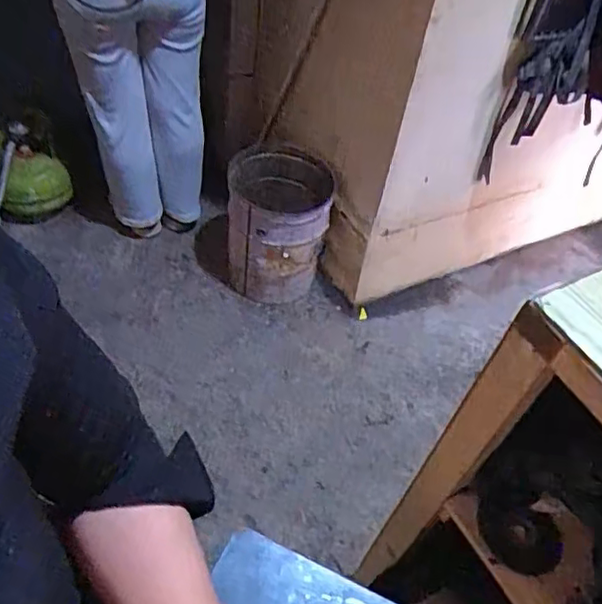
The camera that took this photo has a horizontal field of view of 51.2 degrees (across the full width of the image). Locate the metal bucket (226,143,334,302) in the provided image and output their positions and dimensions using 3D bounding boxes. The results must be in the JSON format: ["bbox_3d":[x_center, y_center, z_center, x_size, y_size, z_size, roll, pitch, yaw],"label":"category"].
[{"bbox_3d":[-0.069,-0.237,1.850,0.291,0.312,0.368,4,49,-4],"label":"metal bucket"}]

